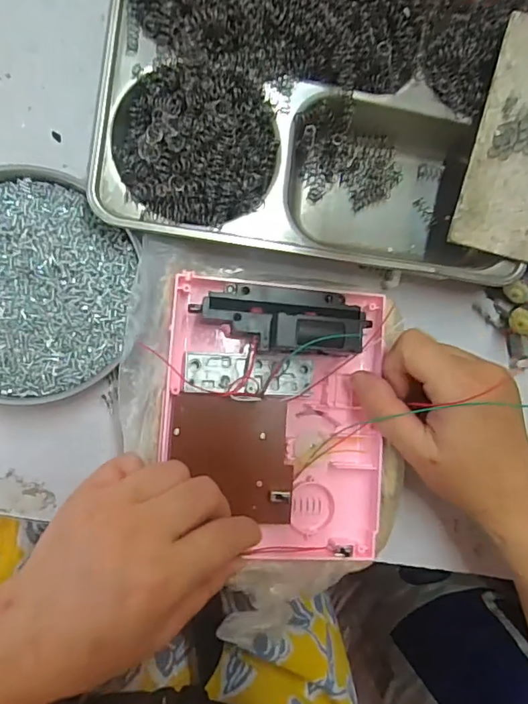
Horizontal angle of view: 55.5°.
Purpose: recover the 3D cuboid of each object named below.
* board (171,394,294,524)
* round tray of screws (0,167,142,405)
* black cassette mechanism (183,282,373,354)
[{"bbox_3d":[-0.018,0.062,0.295,0.071,0.004,0.071,4,84,-10],"label":"board"},{"bbox_3d":[-0.141,-0.040,0.296,0.125,0.020,0.135,0,89,-5],"label":"round tray of screws"},{"bbox_3d":[0.014,-0.020,0.287,0.103,0.025,0.036,5,89,-5],"label":"black cassette mechanism"}]

